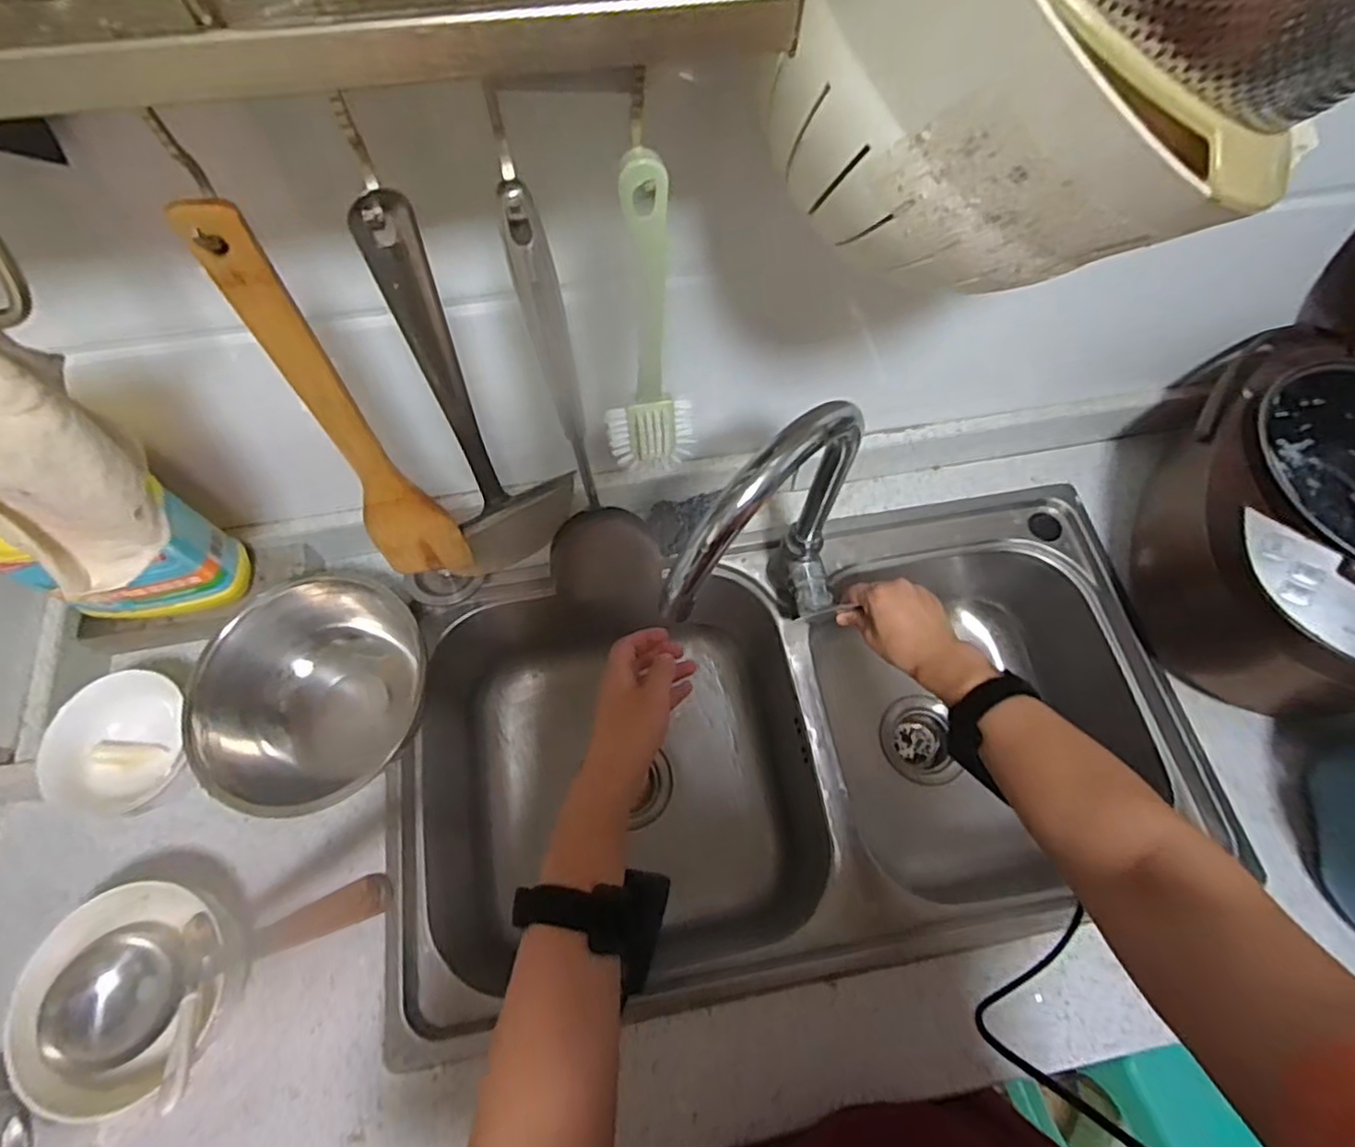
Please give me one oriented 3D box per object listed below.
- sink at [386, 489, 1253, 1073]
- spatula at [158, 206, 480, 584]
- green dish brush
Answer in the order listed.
[{"bbox_3d":[0.115,0.187,0.749,0.749,0.214,0.428,-10,67,-5],"label":"sink"},{"bbox_3d":[-0.186,-0.073,0.388,0.057,0.296,0.010,-12,62,-5],"label":"spatula"},{"bbox_3d":[-0.016,-0.122,0.370,0.046,0.204,0.038,-29,70,-13],"label":"green dish brush"}]

